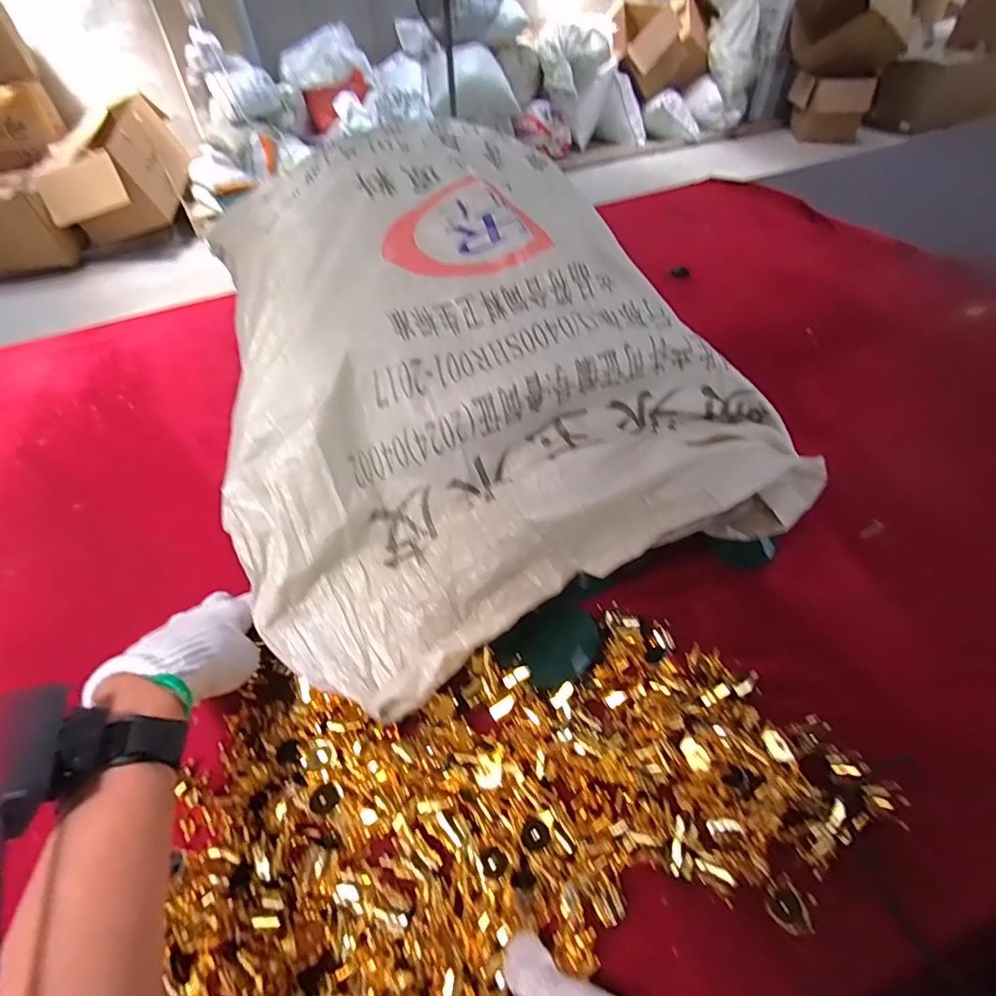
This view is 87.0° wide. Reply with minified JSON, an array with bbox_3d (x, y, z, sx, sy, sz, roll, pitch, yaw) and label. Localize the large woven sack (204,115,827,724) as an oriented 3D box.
[{"bbox_3d":[-0.034,-0.132,0.530,0.484,0.251,0.500,-22,49,-15],"label":"large woven sack"}]

